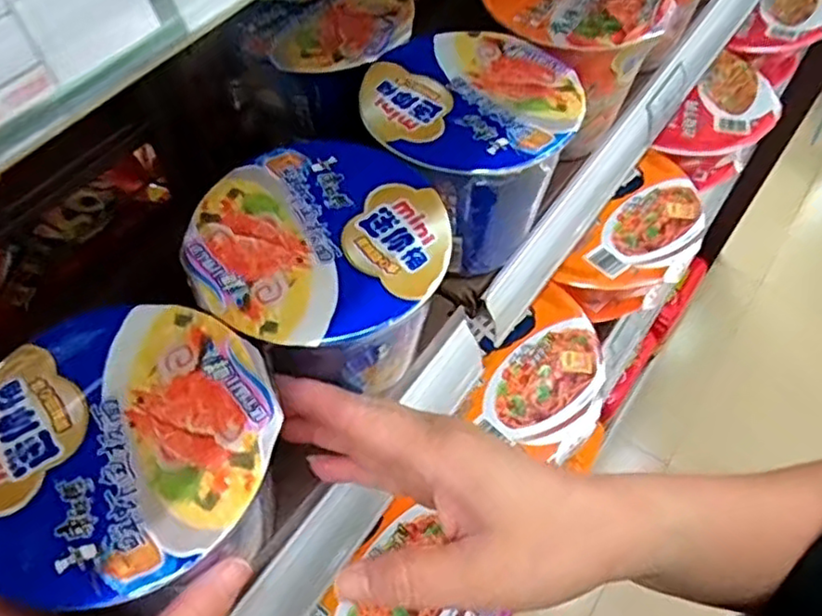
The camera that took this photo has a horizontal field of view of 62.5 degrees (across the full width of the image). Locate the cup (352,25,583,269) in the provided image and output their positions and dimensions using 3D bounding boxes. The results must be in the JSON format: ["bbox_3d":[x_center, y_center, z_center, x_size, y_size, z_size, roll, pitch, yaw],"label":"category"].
[{"bbox_3d":[0.026,-0.080,0.356,0.099,0.082,0.098,2,57,-2],"label":"cup"}]

